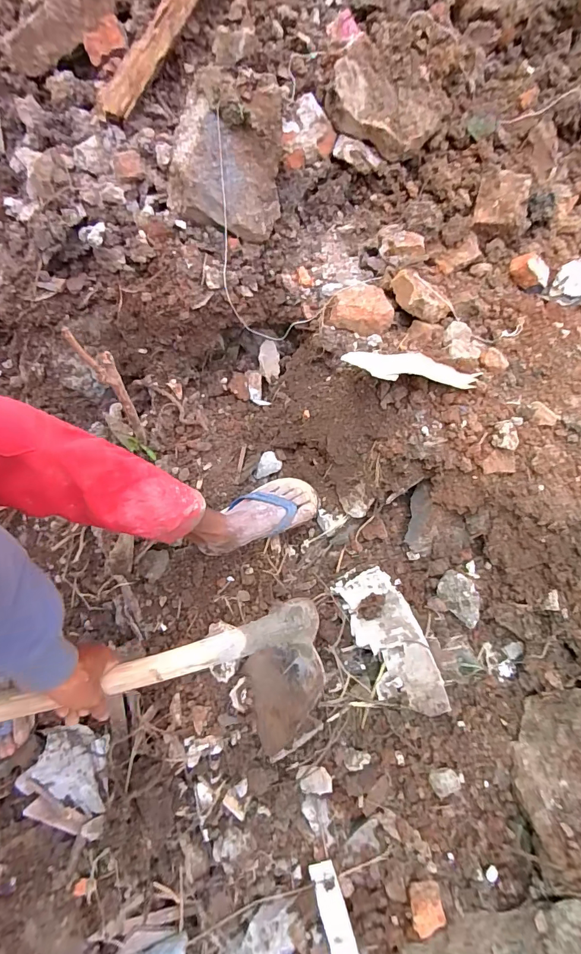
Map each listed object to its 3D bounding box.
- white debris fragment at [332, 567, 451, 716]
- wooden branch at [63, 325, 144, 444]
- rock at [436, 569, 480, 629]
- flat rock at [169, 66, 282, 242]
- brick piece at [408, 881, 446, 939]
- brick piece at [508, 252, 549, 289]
[{"bbox_3d":[0.175,0.286,0.722,0.107,0.074,0.261,-22,54,-10],"label":"white debris fragment"},{"bbox_3d":[-0.299,-0.143,0.711,0.043,0.290,0.034,40,71,16],"label":"wooden branch"},{"bbox_3d":[0.296,0.207,0.703,0.084,0.035,0.054,42,72,16],"label":"rock"},{"bbox_3d":[-0.127,-0.611,0.771,0.222,0.263,0.082,9,22,-1],"label":"flat rock"},{"bbox_3d":[0.188,0.594,0.561,0.044,0.027,0.050,-17,33,8],"label":"brick piece"},{"bbox_3d":[0.472,-0.406,0.805,0.075,0.041,0.048,26,68,11],"label":"brick piece"}]

